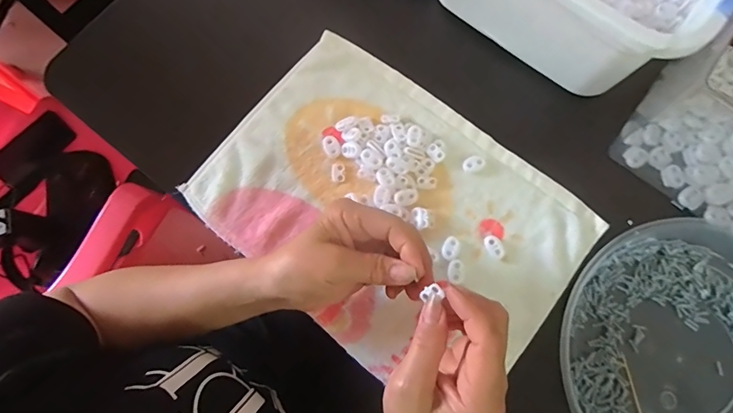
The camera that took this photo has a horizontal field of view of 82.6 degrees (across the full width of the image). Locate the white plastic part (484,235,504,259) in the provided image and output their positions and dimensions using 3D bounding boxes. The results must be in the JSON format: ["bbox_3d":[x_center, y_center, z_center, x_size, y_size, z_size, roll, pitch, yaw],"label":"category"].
[{"bbox_3d":[0.117,0.037,0.380,0.014,0.004,0.022,-22,78,-5],"label":"white plastic part"}]

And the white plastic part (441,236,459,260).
[{"bbox_3d":[0.077,0.038,0.381,0.013,0.004,0.022,28,79,6],"label":"white plastic part"}]

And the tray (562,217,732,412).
[{"bbox_3d":[0.278,0.128,0.354,0.224,0.044,0.244,30,79,6],"label":"tray"}]

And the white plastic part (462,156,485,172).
[{"bbox_3d":[0.102,-0.040,0.398,0.021,0.006,0.014,-10,78,-2],"label":"white plastic part"}]

